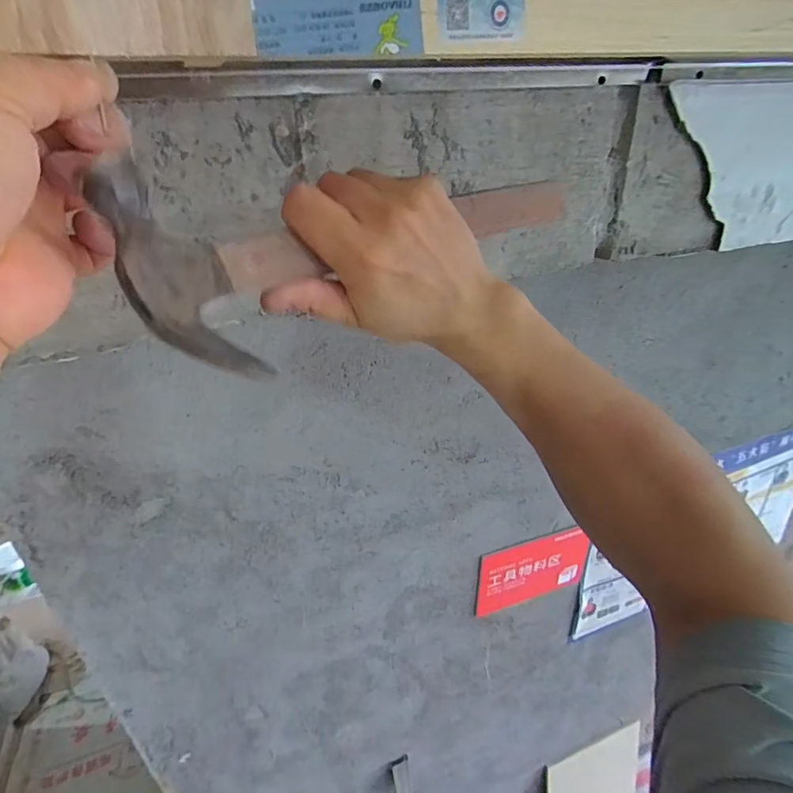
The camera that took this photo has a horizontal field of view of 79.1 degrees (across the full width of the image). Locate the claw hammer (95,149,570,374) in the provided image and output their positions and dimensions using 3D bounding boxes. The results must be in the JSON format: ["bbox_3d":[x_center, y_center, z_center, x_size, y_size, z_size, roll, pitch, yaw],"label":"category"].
[{"bbox_3d":[0.016,-0.100,0.295,0.044,0.083,0.344,23,36,38],"label":"claw hammer"}]

